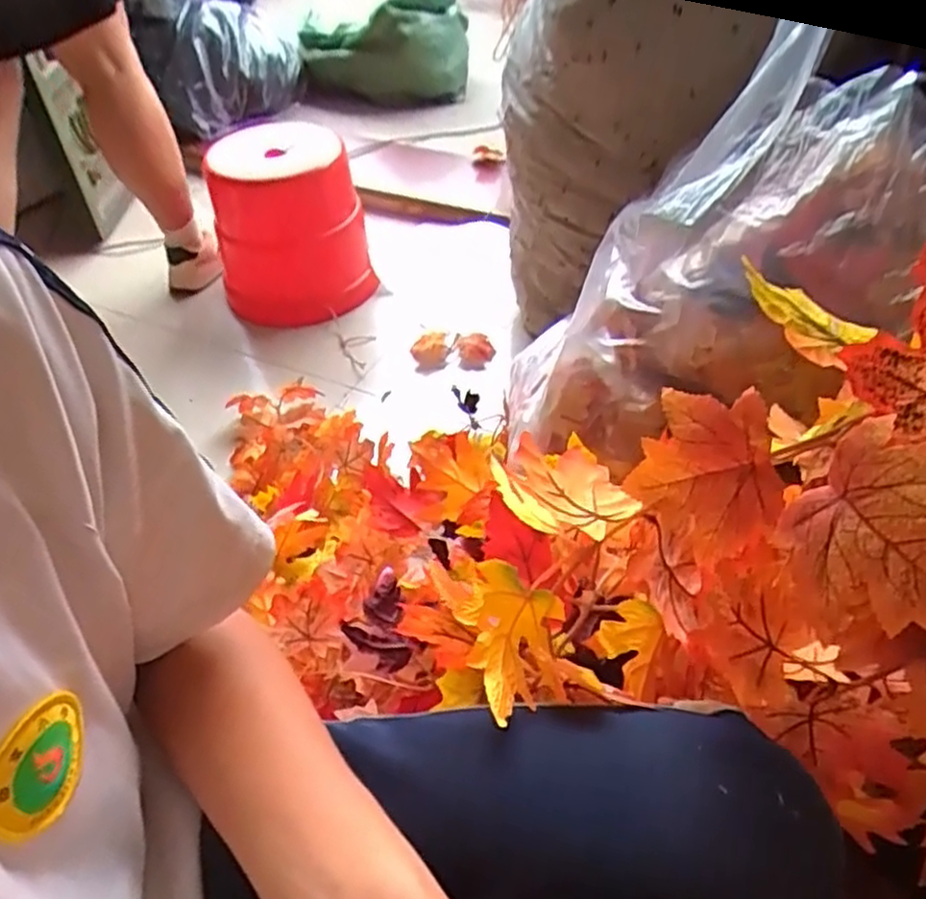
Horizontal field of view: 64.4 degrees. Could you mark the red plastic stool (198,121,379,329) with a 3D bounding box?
[{"bbox_3d":[-0.350,-0.439,1.481,0.300,0.315,0.300,-14,45,-10],"label":"red plastic stool"}]

